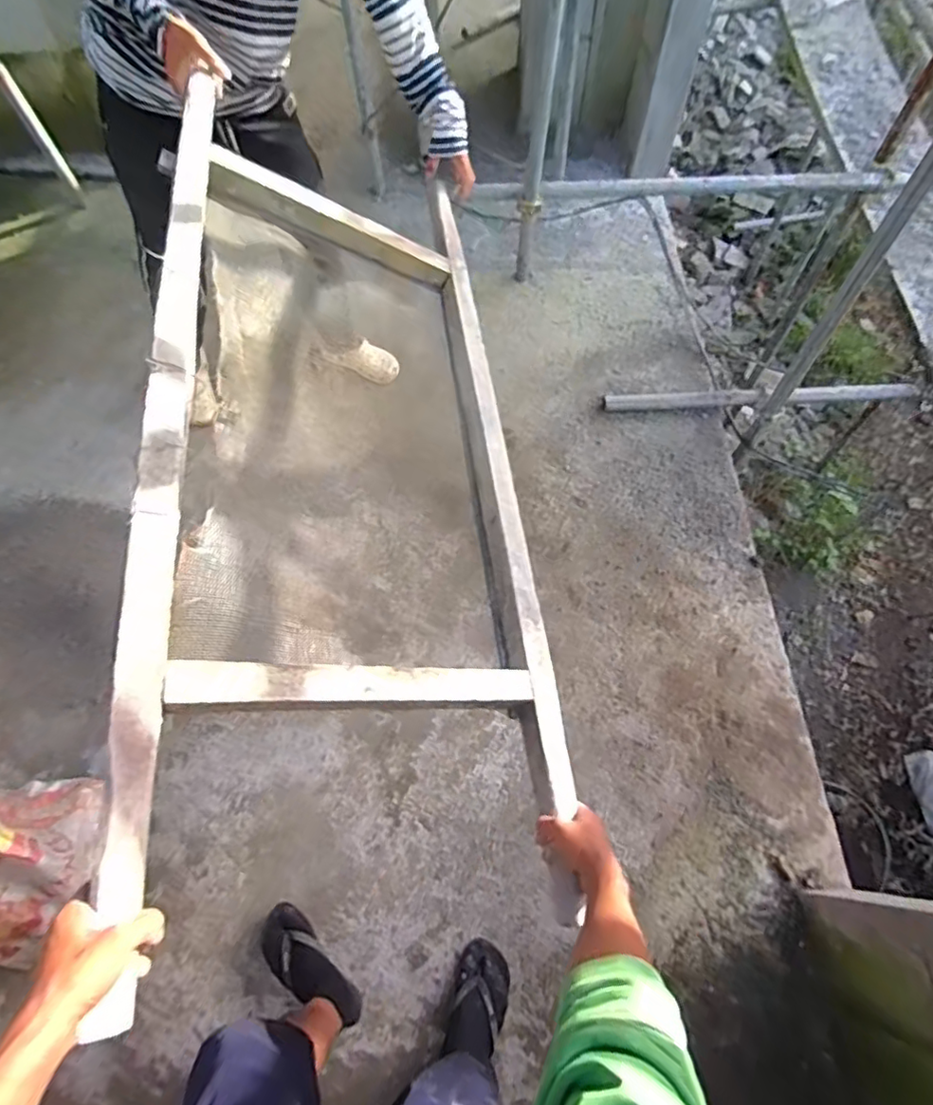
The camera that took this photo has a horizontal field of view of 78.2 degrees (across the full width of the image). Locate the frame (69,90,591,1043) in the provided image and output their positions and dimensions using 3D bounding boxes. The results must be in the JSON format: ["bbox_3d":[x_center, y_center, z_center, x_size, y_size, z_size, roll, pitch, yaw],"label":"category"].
[{"bbox_3d":[-0.164,-0.154,0.833,0.533,0.074,1.230,5,65,-28],"label":"frame"}]

